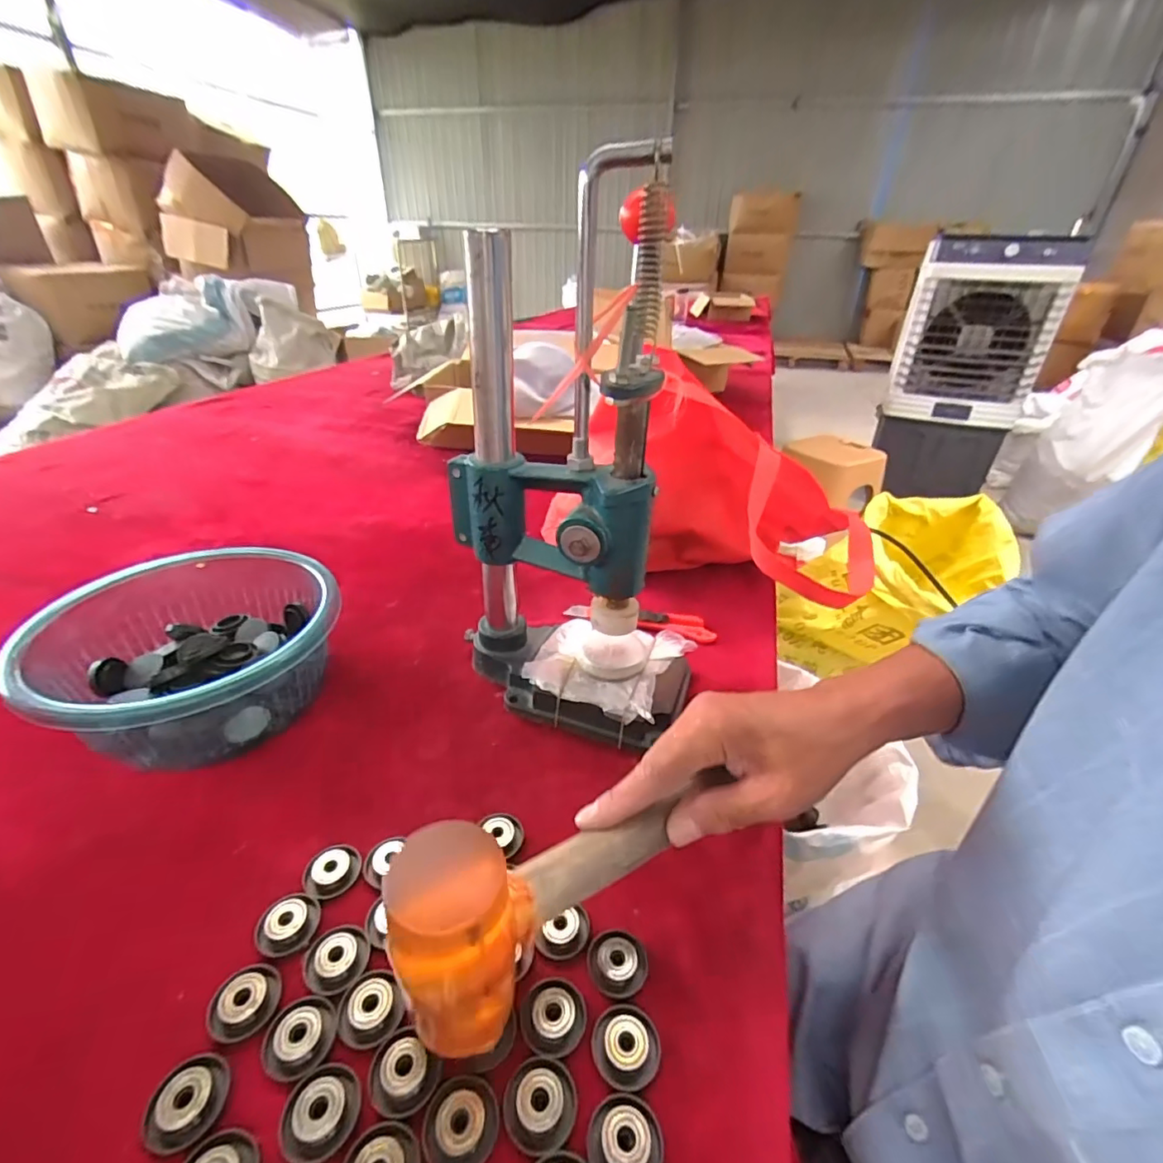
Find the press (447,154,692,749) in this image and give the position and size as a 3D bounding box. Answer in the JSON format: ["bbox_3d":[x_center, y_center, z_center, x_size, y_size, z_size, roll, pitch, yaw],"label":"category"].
[{"bbox_3d":[-0.006,-0.069,0.401,0.200,0.370,0.118,12,33,16],"label":"press"}]

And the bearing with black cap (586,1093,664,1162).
[{"bbox_3d":[0.019,0.249,0.240,0.033,0.009,0.032,-2,32,-6],"label":"bearing with black cap"}]

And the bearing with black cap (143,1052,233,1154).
[{"bbox_3d":[-0.181,0.238,0.247,0.031,0.009,0.033,1,32,-1],"label":"bearing with black cap"}]

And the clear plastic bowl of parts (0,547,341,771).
[{"bbox_3d":[-0.309,0.059,0.440,0.202,0.090,0.202,1,32,-1],"label":"clear plastic bowl of parts"}]

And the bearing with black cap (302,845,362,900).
[{"bbox_3d":[-0.155,0.178,0.336,0.033,0.008,0.033,1,32,-1],"label":"bearing with black cap"}]

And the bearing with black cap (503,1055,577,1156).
[{"bbox_3d":[-0.019,0.241,0.250,0.032,0.007,0.033,-3,32,-7],"label":"bearing with black cap"}]

